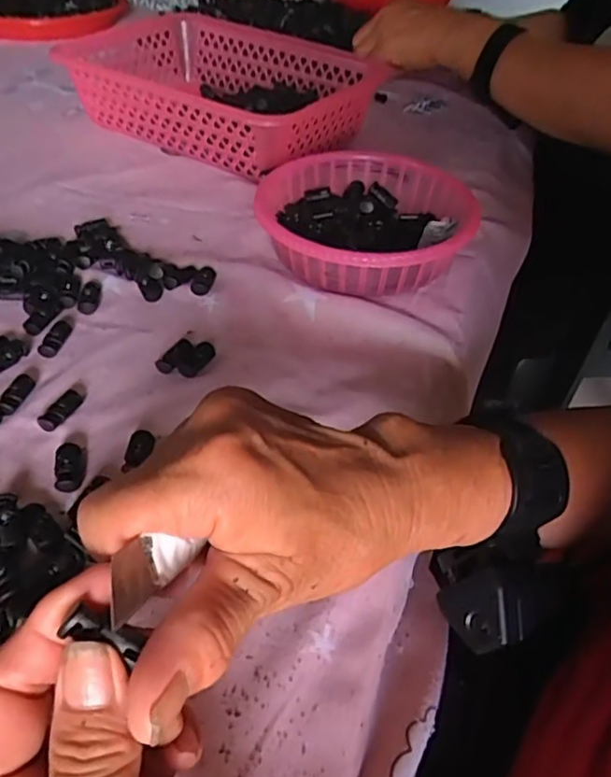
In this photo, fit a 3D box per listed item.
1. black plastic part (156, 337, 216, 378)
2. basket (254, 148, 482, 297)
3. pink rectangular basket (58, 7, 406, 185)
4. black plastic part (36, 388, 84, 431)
[{"bbox_3d":[-0.078,-0.021,0.416,0.026,0.008,0.038,23,47,18],"label":"black plastic part"},{"bbox_3d":[0.047,-0.133,0.508,0.164,0.054,0.169,3,44,-3],"label":"basket"},{"bbox_3d":[-0.093,-0.319,0.676,0.296,0.082,0.211,27,48,21],"label":"pink rectangular basket"},{"bbox_3d":[-0.144,0.012,0.369,0.013,0.008,0.030,17,45,12],"label":"black plastic part"}]

